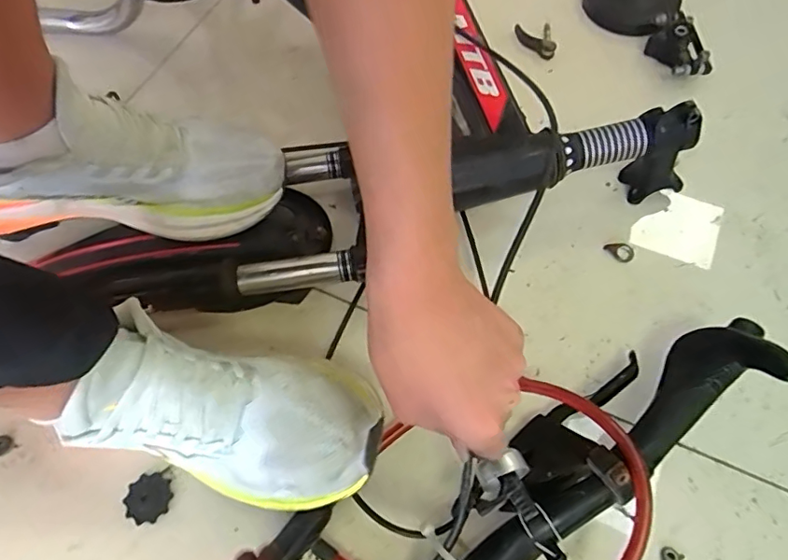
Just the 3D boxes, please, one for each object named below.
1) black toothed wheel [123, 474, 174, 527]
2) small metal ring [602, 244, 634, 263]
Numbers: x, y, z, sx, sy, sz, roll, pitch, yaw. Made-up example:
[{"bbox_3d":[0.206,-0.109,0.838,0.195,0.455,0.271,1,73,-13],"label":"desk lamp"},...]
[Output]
[{"bbox_3d":[-0.185,0.164,0.392,0.032,0.005,0.034,-1,63,2],"label":"black toothed wheel"},{"bbox_3d":[0.205,-0.025,0.476,0.026,0.009,0.015,4,63,5],"label":"small metal ring"}]

